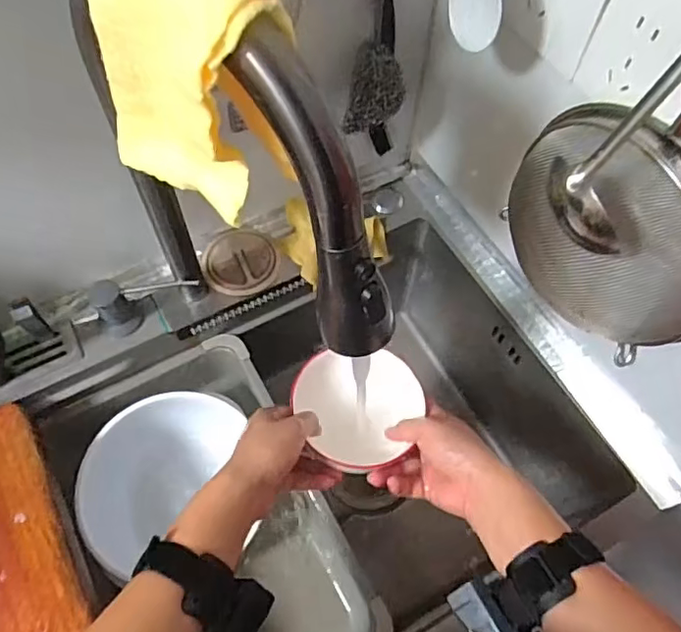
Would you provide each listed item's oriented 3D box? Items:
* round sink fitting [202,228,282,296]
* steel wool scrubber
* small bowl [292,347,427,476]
[{"bbox_3d":[-0.105,-0.058,0.601,0.077,0.018,0.075,1,62,-1],"label":"round sink fitting"},{"bbox_3d":[0.030,-0.202,0.506,0.051,0.072,0.028,0,62,-1],"label":"steel wool scrubber"},{"bbox_3d":[0.019,0.081,0.504,0.108,0.068,0.104,-21,64,-12],"label":"small bowl"}]

